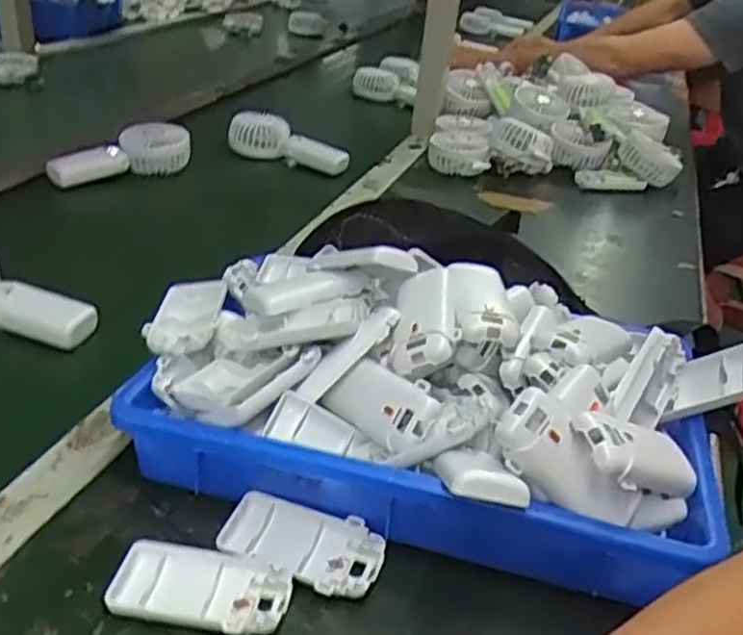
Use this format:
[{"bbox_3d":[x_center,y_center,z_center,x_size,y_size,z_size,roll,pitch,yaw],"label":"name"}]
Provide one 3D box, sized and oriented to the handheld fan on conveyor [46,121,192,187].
[{"bbox_3d":[-0.335,-0.210,0.997,0.189,0.045,0.078,-26,69,-37],"label":"handheld fan on conveyor"}]

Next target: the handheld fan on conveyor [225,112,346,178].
[{"bbox_3d":[-0.123,-0.258,1.108,0.191,0.047,0.070,20,33,24],"label":"handheld fan on conveyor"}]

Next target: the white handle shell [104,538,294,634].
[{"bbox_3d":[-0.094,0.150,0.413,0.098,0.014,0.048,9,31,7],"label":"white handle shell"}]

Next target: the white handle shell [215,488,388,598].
[{"bbox_3d":[-0.041,0.135,0.445,0.095,0.016,0.048,14,32,16],"label":"white handle shell"}]

